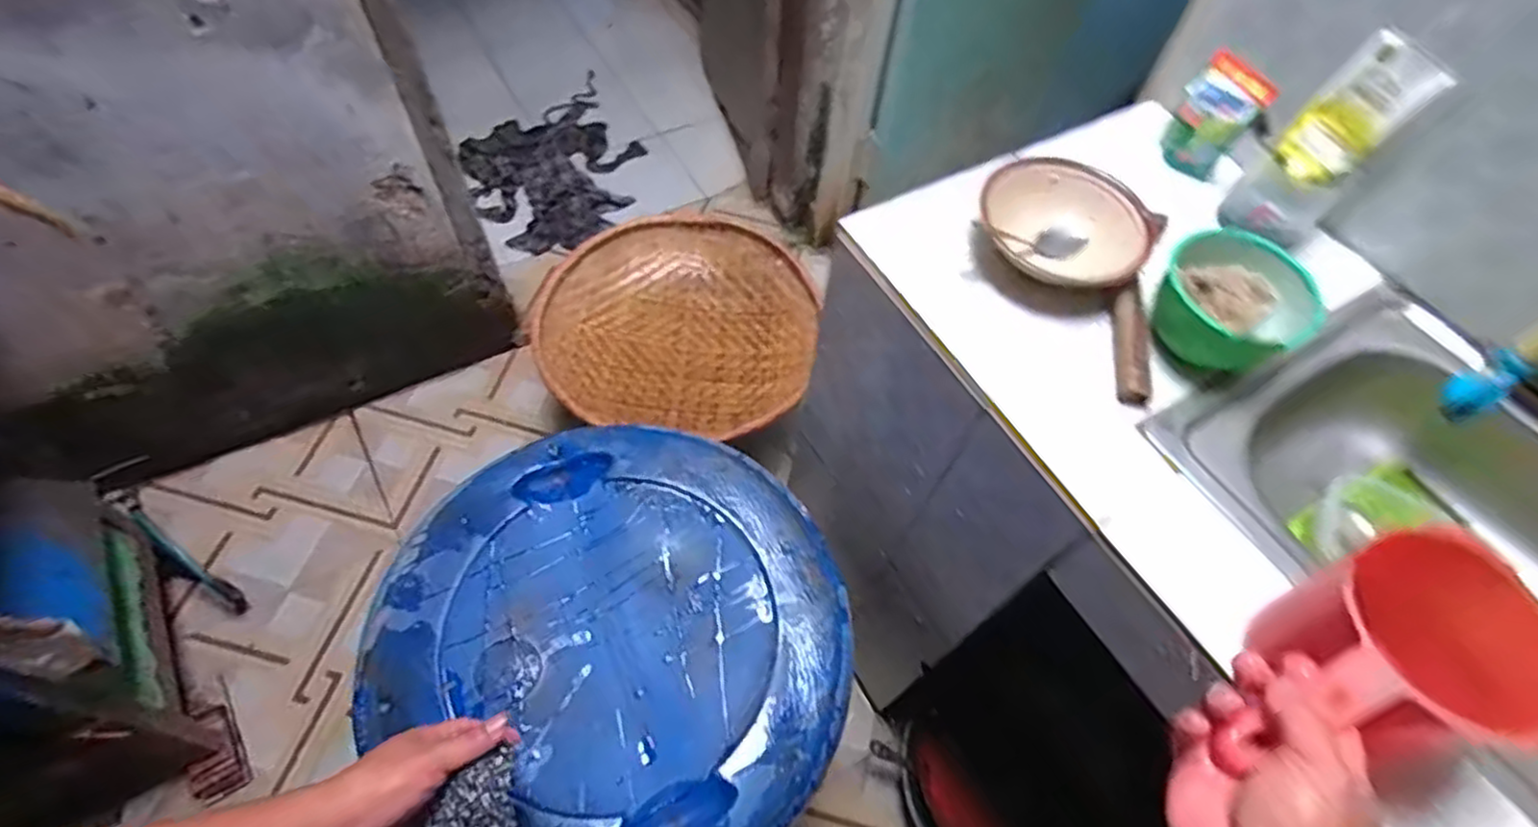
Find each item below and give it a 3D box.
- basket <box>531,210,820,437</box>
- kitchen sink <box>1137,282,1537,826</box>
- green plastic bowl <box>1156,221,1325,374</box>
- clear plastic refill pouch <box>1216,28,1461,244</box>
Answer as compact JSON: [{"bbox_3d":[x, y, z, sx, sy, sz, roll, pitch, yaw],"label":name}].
[{"bbox_3d":[-0.167,-0.187,1.412,0.514,0.108,0.506,2,58,-3],"label":"basket"},{"bbox_3d":[0.610,0.130,0.692,0.389,0.165,0.418,-27,64,-19],"label":"kitchen sink"},{"bbox_3d":[0.447,-0.104,0.691,0.142,0.088,0.132,2,58,-3],"label":"green plastic bowl"},{"bbox_3d":[0.565,-0.270,0.720,0.054,0.203,0.090,-20,59,-44],"label":"clear plastic refill pouch"}]

